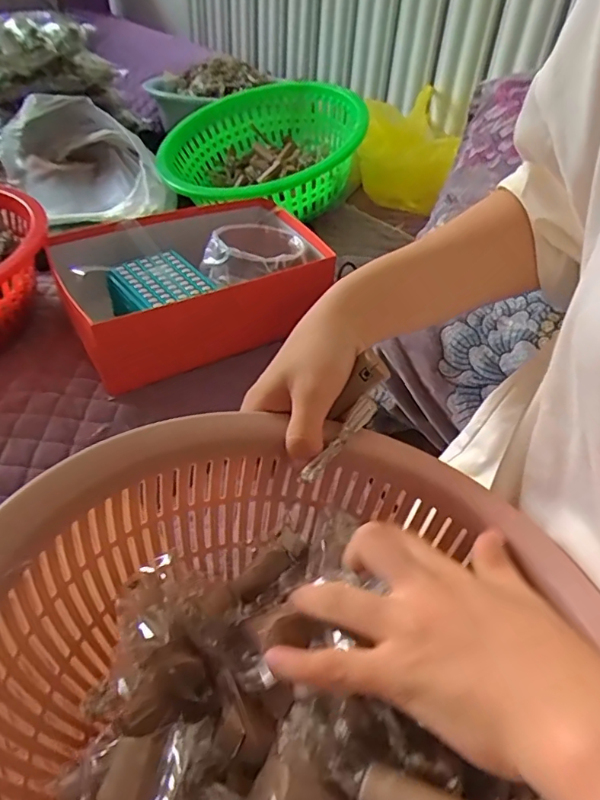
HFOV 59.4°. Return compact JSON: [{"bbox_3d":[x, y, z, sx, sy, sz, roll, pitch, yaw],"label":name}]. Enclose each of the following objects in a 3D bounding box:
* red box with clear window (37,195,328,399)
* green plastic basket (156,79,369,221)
[{"bbox_3d":[-0.130,-0.151,0.659,0.317,0.096,0.209,-25,49,-26],"label":"red box with clear window"},{"bbox_3d":[-0.064,-0.399,0.853,0.316,0.116,0.348,-6,43,-9],"label":"green plastic basket"}]

